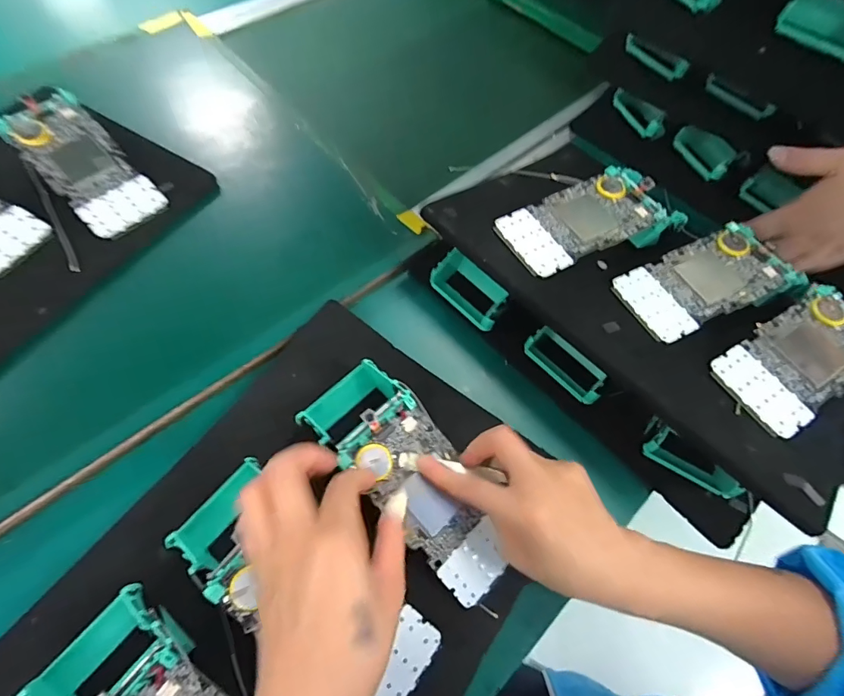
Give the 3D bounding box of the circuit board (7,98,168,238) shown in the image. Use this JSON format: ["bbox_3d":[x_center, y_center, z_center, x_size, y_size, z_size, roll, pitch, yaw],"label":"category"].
[{"bbox_3d":[-0.304,-0.165,0.410,0.066,0.012,0.135,-42,91,-16],"label":"circuit board"}]

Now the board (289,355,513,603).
[{"bbox_3d":[-0.010,0.094,0.321,0.070,0.053,0.176,-32,78,-12],"label":"board"}]

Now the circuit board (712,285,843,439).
[{"bbox_3d":[0.280,0.007,0.329,0.133,0.009,0.066,-29,68,-17],"label":"circuit board"}]

